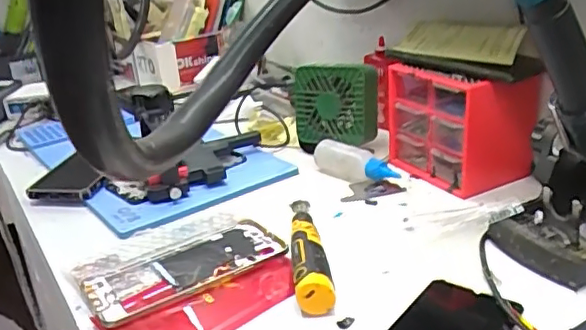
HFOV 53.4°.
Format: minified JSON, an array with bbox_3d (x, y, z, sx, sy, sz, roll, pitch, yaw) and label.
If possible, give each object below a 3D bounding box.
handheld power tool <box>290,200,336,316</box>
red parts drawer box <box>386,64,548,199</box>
[{"bbox_3d":[0.011,0.071,0.507,0.029,0.035,0.162,-6,24,-3],"label":"handheld power tool"},{"bbox_3d":[0.178,-0.049,0.636,0.091,0.118,0.141,-16,26,-24],"label":"red parts drawer box"}]

